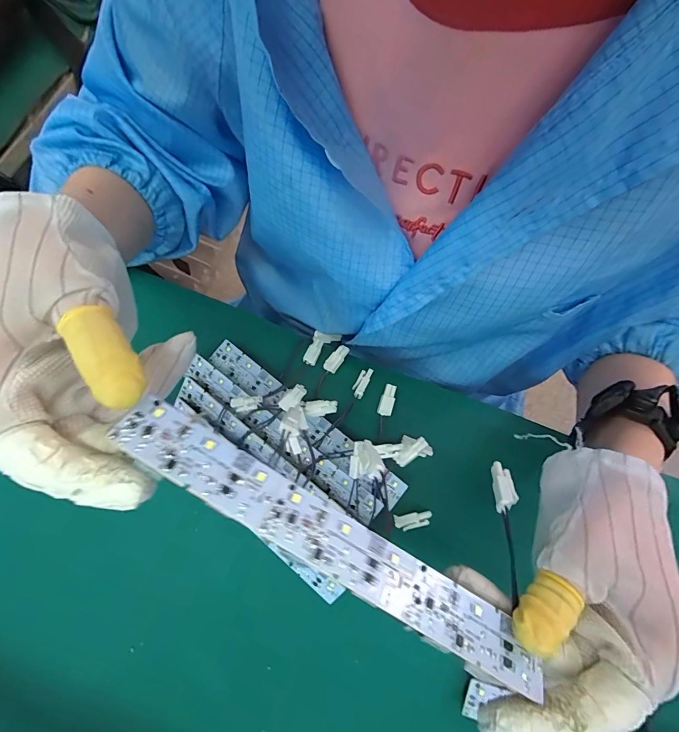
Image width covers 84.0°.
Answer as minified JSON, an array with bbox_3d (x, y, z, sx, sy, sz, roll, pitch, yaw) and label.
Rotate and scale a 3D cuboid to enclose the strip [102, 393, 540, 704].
[{"bbox_3d":[-0.001,0.070,0.149,0.185,0.004,0.024,33,46,-3],"label":"strip"}]

